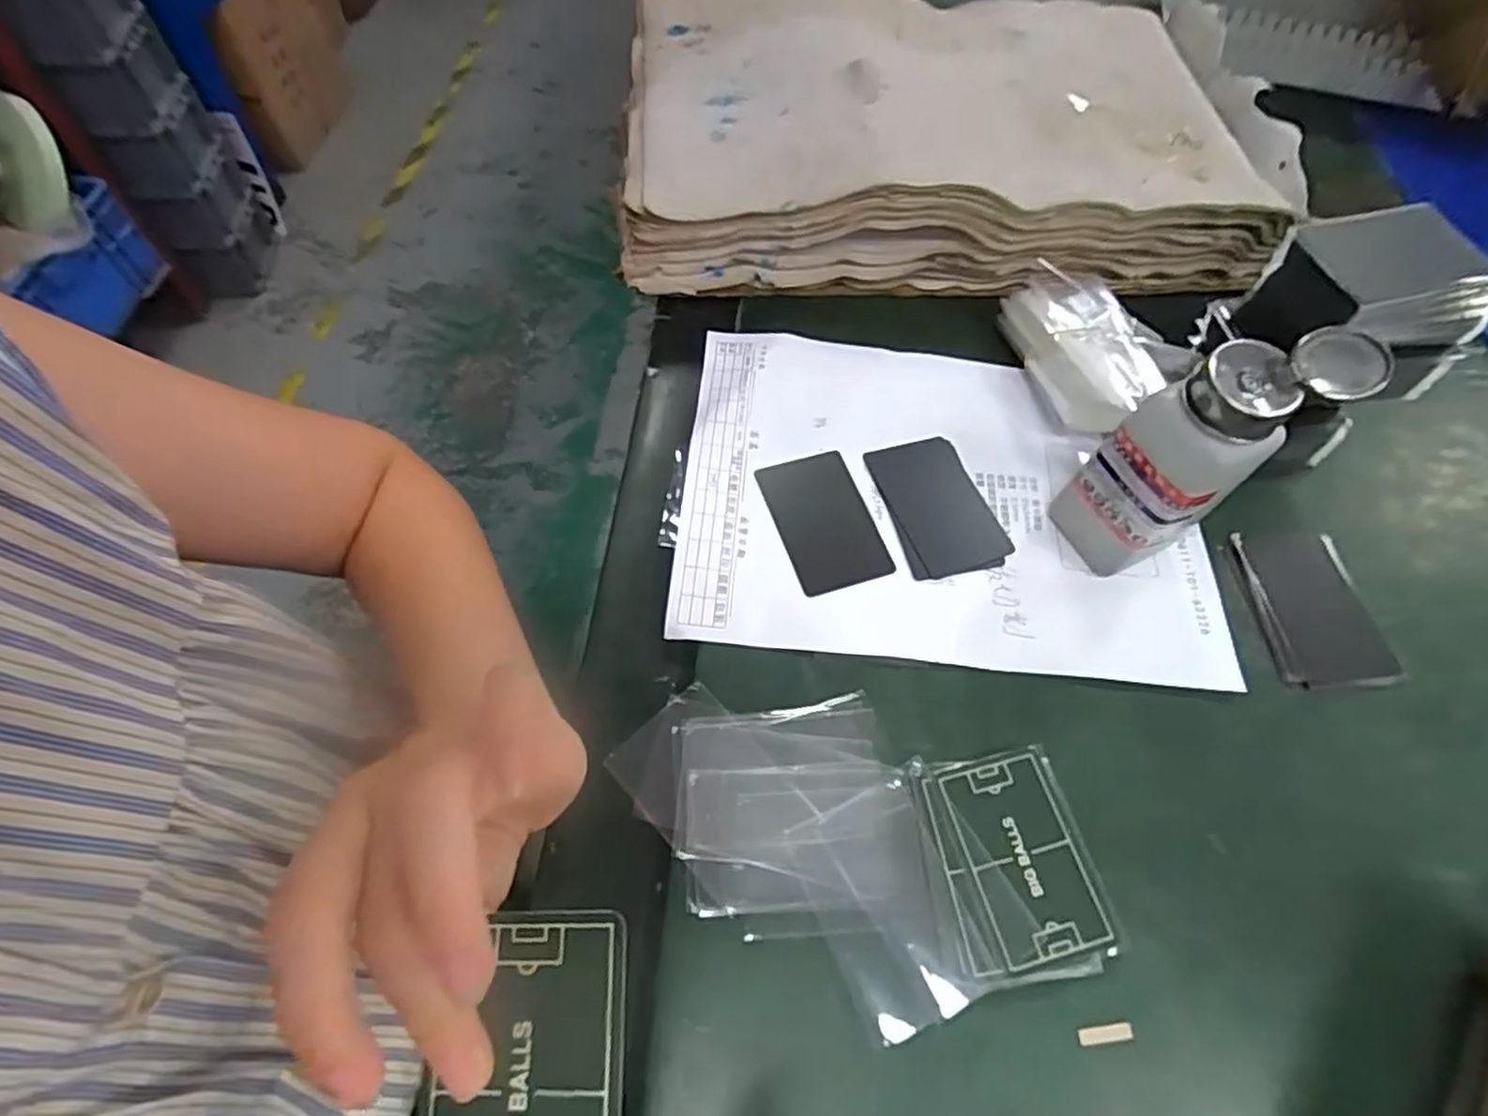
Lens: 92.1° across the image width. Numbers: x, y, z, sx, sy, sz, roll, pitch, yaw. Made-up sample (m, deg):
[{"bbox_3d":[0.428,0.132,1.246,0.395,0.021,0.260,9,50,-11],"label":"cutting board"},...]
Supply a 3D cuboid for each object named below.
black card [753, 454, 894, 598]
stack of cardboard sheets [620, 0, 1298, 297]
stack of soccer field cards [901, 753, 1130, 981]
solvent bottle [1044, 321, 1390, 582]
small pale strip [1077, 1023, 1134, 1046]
[{"bbox_3d":[0.045,-0.022,0.401,0.052,0.004,0.083,-16,64,-12],"label":"black card"},{"bbox_3d":[0.137,-0.312,0.522,0.440,0.082,0.263,-1,61,-4],"label":"stack of cardboard sheets"},{"bbox_3d":[0.118,0.133,0.317,0.073,0.007,0.089,-7,62,-7],"label":"stack of soccer field cards"},{"bbox_3d":[0.217,-0.051,0.354,0.070,0.135,0.061,-25,66,-16],"label":"solvent bottle"},{"bbox_3d":[0.148,0.194,0.292,0.023,0.004,0.006,-4,62,-6],"label":"small pale strip"}]

